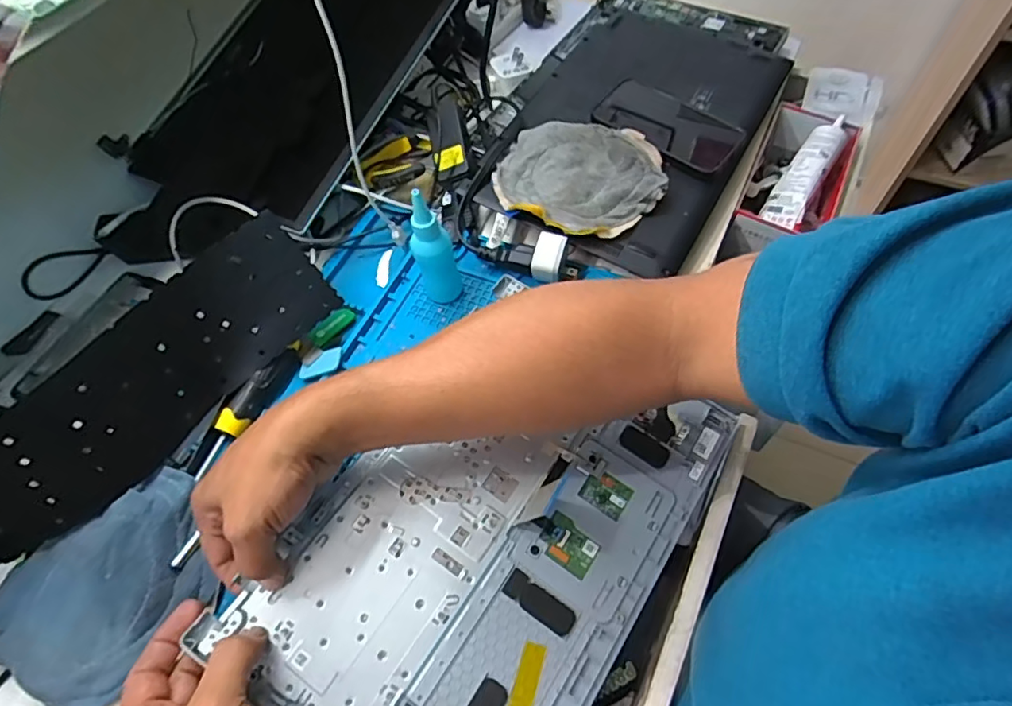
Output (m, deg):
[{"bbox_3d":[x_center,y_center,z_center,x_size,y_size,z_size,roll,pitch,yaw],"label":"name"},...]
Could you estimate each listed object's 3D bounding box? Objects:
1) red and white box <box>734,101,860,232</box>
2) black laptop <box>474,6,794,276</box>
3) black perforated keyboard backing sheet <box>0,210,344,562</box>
[{"bbox_3d":[0.319,-0.190,0.614,0.089,0.076,0.180,22,63,17],"label":"red and white box"},{"bbox_3d":[0.143,-0.276,0.629,0.262,0.043,0.417,26,64,19],"label":"black laptop"},{"bbox_3d":[-0.278,0.022,0.436,0.070,0.106,0.313,13,54,43],"label":"black perforated keyboard backing sheet"}]

